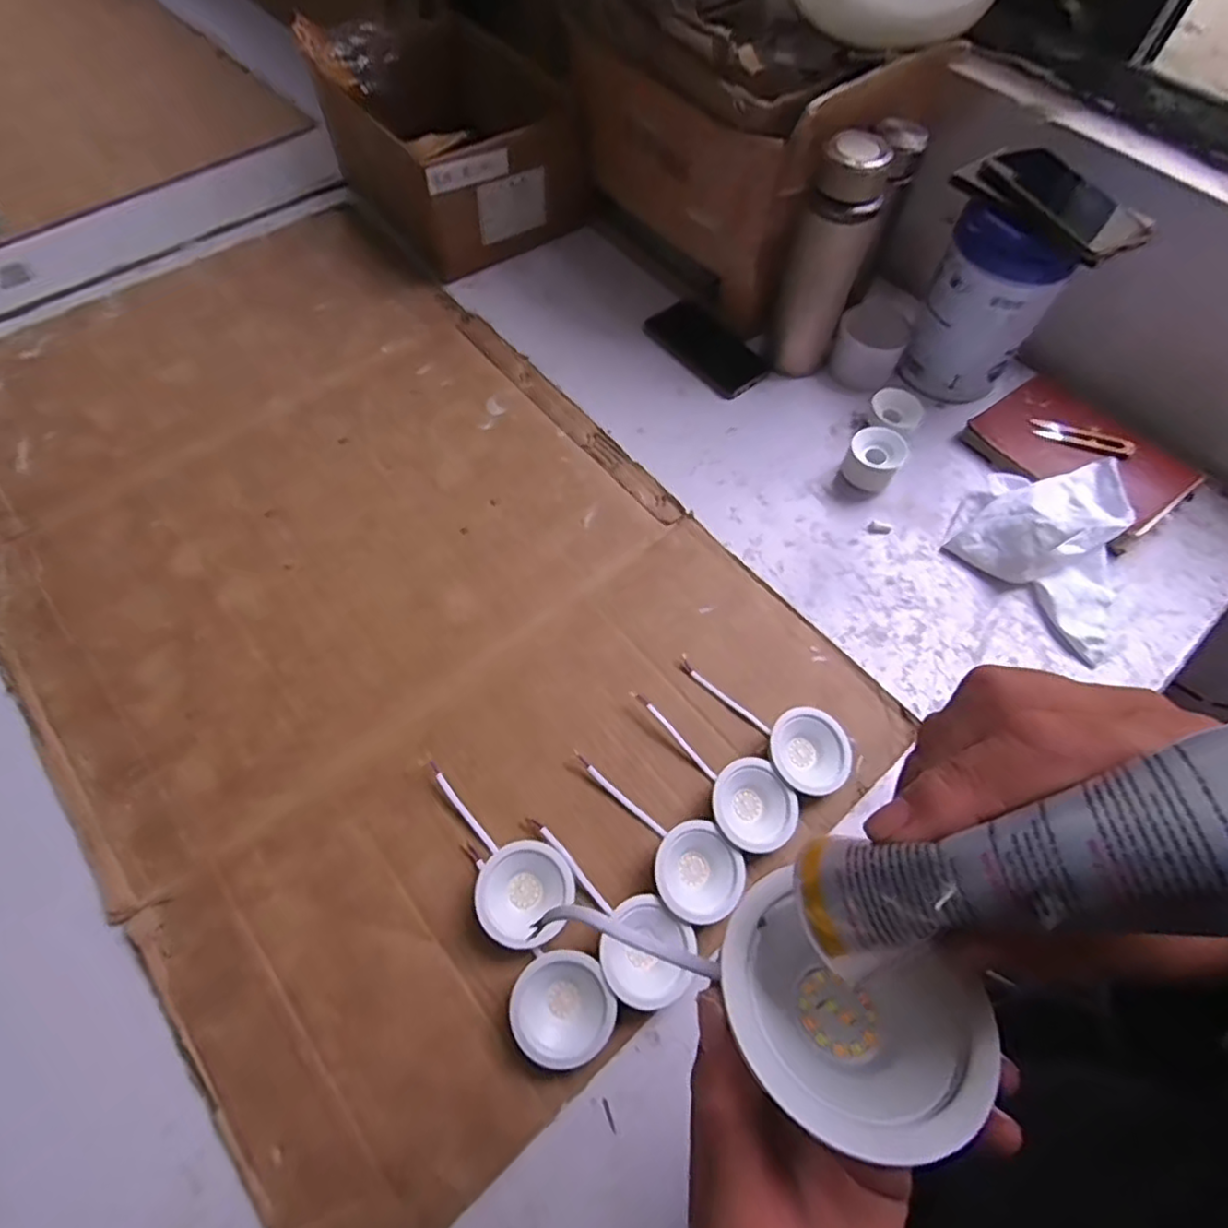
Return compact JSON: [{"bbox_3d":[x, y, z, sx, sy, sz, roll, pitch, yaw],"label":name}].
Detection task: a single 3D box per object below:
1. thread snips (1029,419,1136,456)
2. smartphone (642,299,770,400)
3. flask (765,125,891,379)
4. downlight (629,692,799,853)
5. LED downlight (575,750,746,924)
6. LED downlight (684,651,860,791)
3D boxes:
[{"bbox_3d":[0.534,-0.202,0.733,0.102,0.010,0.027,29,63,32],"label":"thread snips"},{"bbox_3d":[0.120,-0.342,0.823,0.091,0.013,0.156,-38,79,-19],"label":"smartphone"},{"bbox_3d":[0.234,-0.385,0.718,0.083,0.244,0.072,23,64,8],"label":"flask"},{"bbox_3d":[0.089,0.123,0.548,0.067,0.037,0.163,-26,67,-16],"label":"downlight"},{"bbox_3d":[0.042,0.170,0.522,0.067,0.035,0.157,-27,67,-16],"label":"LED downlight"},{"bbox_3d":[0.139,0.085,0.571,0.068,0.034,0.165,-30,68,-17],"label":"LED downlight"}]

